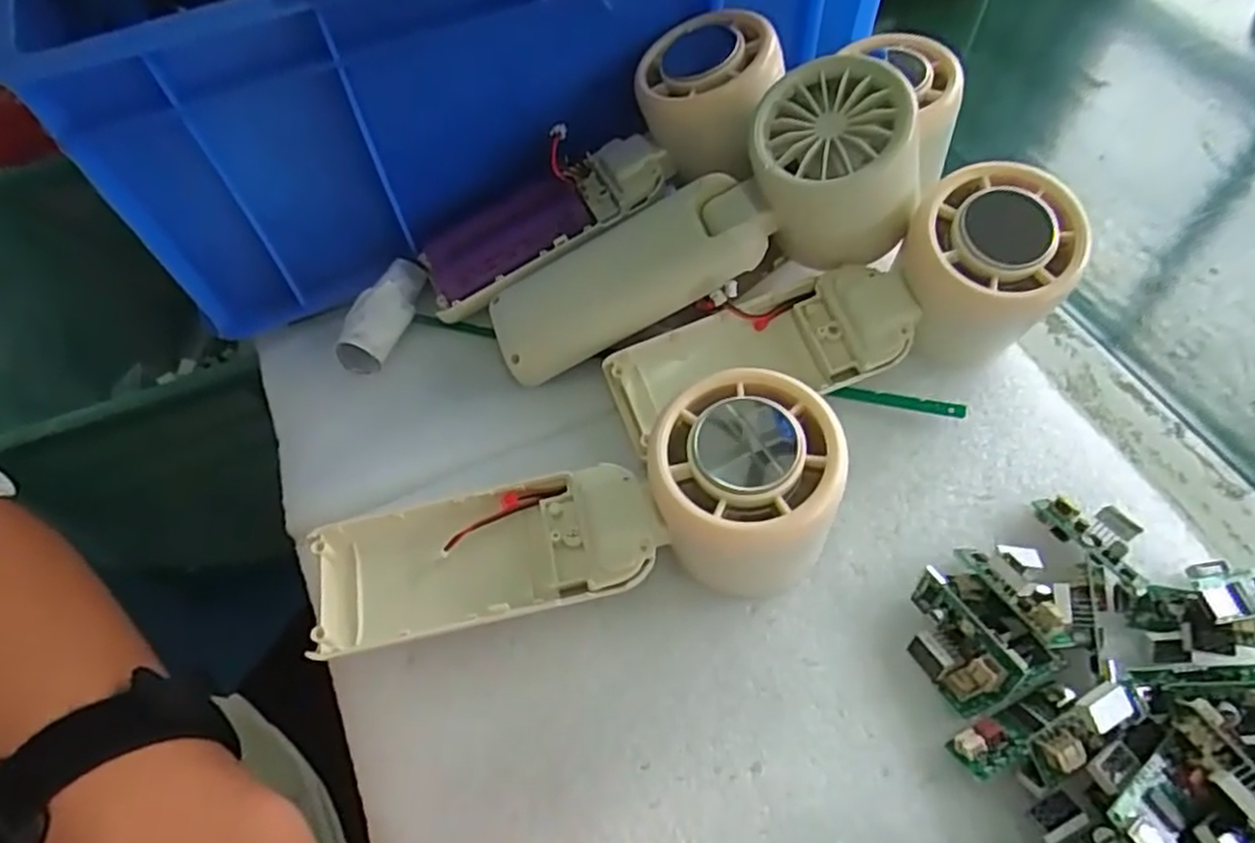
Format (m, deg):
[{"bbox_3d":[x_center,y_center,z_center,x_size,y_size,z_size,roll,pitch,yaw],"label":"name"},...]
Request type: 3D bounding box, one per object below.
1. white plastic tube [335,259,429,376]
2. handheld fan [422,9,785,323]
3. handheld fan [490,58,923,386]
[{"bbox_3d":[-0.098,-0.044,0.302,0.017,0.020,0.052,16,59,11],"label":"white plastic tube"},{"bbox_3d":[-0.011,-0.097,0.294,0.157,0.035,0.055,-35,63,9],"label":"handheld fan"},{"bbox_3d":[0.026,-0.065,0.275,0.158,0.050,0.047,-25,59,18],"label":"handheld fan"}]

